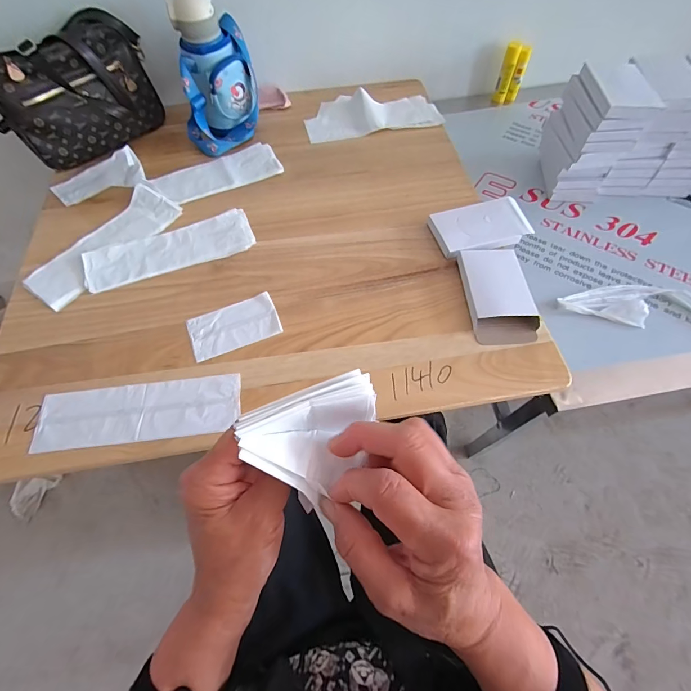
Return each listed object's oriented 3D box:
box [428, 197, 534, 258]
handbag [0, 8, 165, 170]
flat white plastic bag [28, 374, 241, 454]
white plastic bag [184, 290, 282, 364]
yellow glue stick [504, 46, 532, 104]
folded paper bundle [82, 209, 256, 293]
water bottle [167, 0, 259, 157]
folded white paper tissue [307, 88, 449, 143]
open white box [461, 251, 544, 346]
[{"bbox_3d":[0.224,-0.193,0.586,0.153,0.020,0.094,-13,63,-6],"label":"box"},{"bbox_3d":[-0.481,-0.448,0.647,0.280,0.168,0.123,-32,66,-15],"label":"handbag"},{"bbox_3d":[-0.259,0.083,0.452,0.246,0.005,0.074,-6,62,-3],"label":"flat white plastic bag"},{"bbox_3d":[-0.160,-0.029,0.515,0.123,0.004,0.072,-21,64,-10],"label":"white plastic bag"},{"bbox_3d":[0.401,-0.625,0.832,0.025,0.112,0.019,21,64,13],"label":"yellow glue stick"},{"bbox_3d":[-0.284,-0.161,0.582,0.258,0.010,0.091,-19,64,-9],"label":"folded paper bundle"},{"bbox_3d":[-0.235,-0.477,0.637,0.144,0.199,0.118,-14,63,-6],"label":"water bottle"},{"bbox_3d":[0.054,-0.490,0.745,0.275,0.027,0.131,-11,63,-5],"label":"folded white paper tissue"},{"bbox_3d":[0.221,-0.075,0.520,0.087,0.020,0.153,-3,62,-1],"label":"open white box"}]

